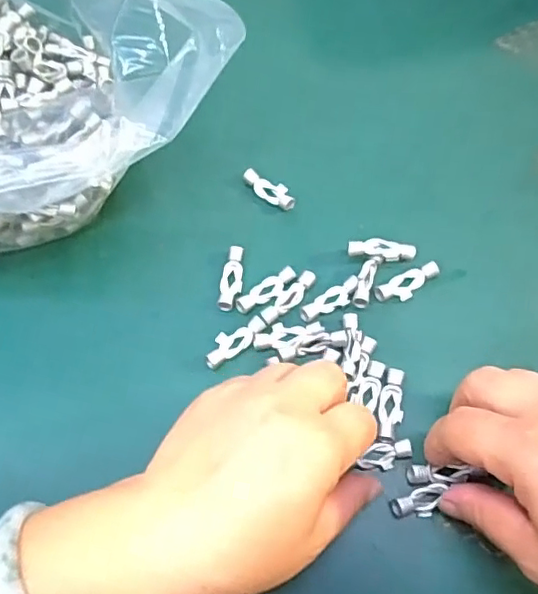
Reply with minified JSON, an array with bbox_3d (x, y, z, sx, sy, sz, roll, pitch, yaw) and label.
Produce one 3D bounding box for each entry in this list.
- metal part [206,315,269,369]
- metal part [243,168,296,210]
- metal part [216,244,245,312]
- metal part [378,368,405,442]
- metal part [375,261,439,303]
[{"bbox_3d":[-0.019,0.023,0.308,0.038,0.004,0.015,-36,69,-12],"label":"metal part"},{"bbox_3d":[0.001,-0.066,0.347,0.036,0.008,0.015,28,71,14],"label":"metal part"},{"bbox_3d":[-0.021,-0.011,0.323,0.012,0.005,0.039,4,67,4],"label":"metal part"},{"bbox_3d":[0.063,0.055,0.291,0.012,0.004,0.037,9,67,7],"label":"metal part"},{"bbox_3d":[0.078,-0.008,0.317,0.037,0.007,0.015,-31,69,-10],"label":"metal part"}]

